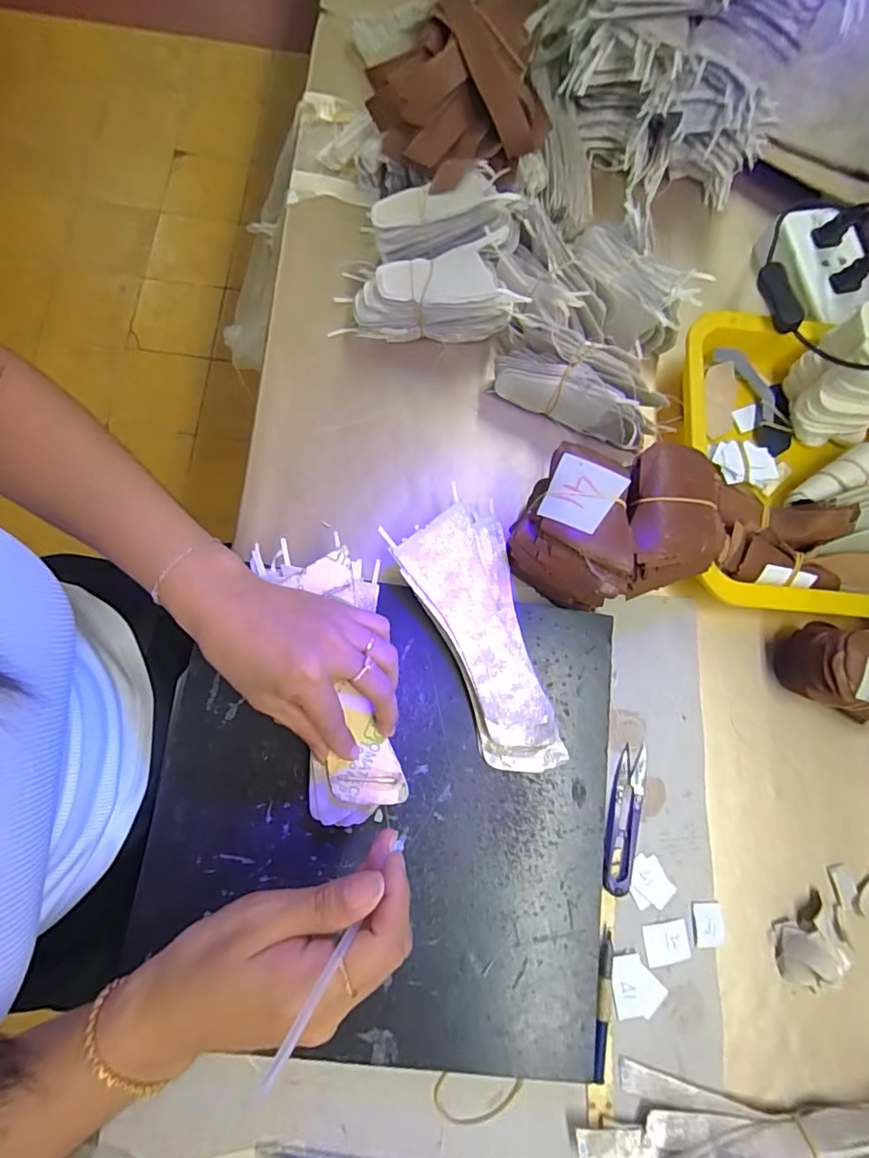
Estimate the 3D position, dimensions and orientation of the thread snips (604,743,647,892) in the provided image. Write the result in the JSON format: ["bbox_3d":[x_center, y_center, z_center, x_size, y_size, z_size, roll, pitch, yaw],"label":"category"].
[{"bbox_3d":[0.139,0.175,0.378,0.025,0.014,0.098,14,77,-1],"label":"thread snips"}]

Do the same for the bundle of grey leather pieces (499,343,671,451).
[{"bbox_3d":[0.119,-0.158,0.423,0.136,0.062,0.057,32,76,3],"label":"bundle of grey leather pieces"}]

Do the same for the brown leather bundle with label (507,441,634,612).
[{"bbox_3d":[0.103,-0.032,0.385,0.084,0.085,0.095,27,76,2],"label":"brown leather bundle with label"}]

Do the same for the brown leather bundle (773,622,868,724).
[{"bbox_3d":[0.316,0.068,0.387,0.090,0.068,0.077,11,76,-2],"label":"brown leather bundle"}]

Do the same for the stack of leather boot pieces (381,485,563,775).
[{"bbox_3d":[0.035,0.041,0.370,0.078,0.022,0.194,-19,80,-8],"label":"stack of leather boot pieces"}]

